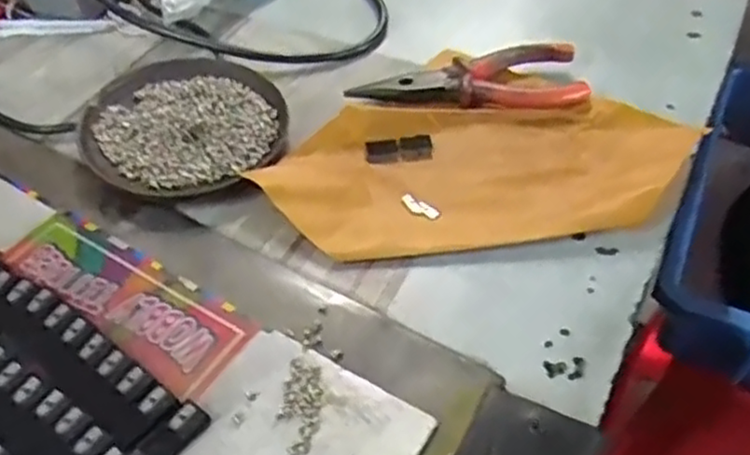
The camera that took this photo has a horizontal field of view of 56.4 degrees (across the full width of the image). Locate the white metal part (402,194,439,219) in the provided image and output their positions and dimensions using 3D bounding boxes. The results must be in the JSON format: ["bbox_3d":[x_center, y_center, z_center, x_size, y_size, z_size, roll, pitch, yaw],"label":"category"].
[{"bbox_3d":[0.024,-0.011,0.375,0.025,0.004,0.008,34,57,28],"label":"white metal part"}]

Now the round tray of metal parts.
[{"bbox_3d":[-0.110,-0.061,0.405,0.110,0.014,0.108,-1,48,1],"label":"round tray of metal parts"}]

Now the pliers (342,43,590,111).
[{"bbox_3d":[0.056,-0.093,0.429,0.136,0.013,0.052,0,48,1],"label":"pliers"}]

